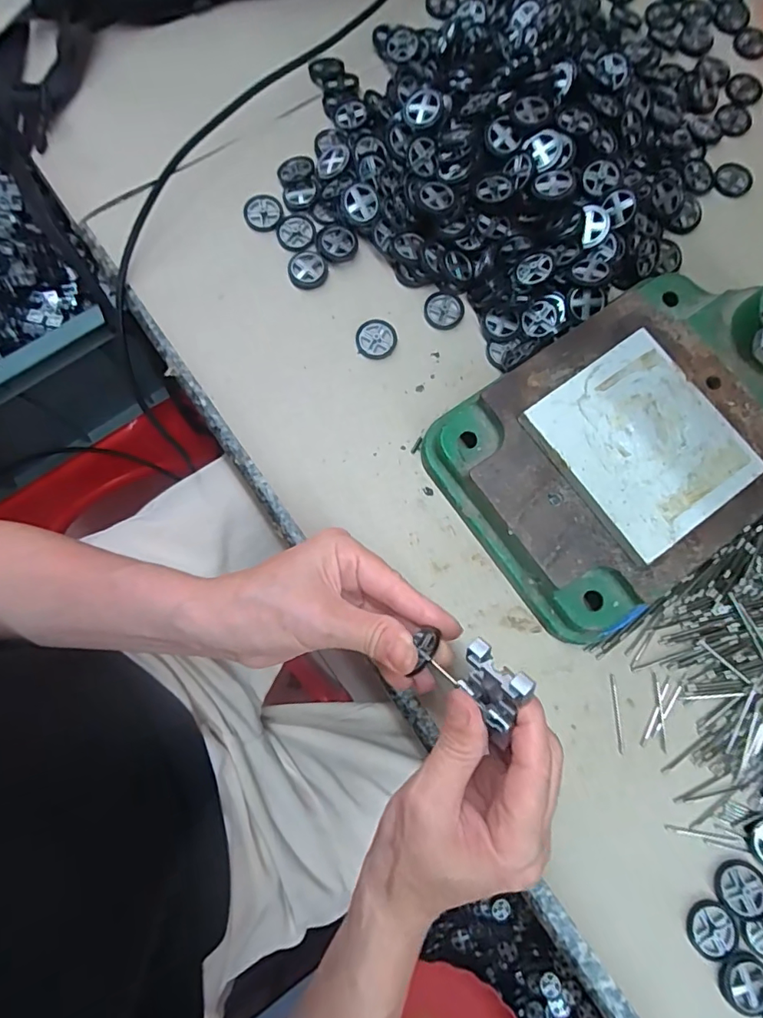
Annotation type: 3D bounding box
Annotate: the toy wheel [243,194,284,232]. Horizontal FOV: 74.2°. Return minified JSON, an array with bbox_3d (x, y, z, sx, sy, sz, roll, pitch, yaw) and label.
[{"bbox_3d":[-0.085,-0.214,0.365,0.027,0.005,0.026,0,78,-1],"label":"toy wheel"}]

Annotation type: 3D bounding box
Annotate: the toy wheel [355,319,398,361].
[{"bbox_3d":[-0.003,-0.116,0.347,0.028,0.005,0.026,0,78,-1],"label":"toy wheel"}]

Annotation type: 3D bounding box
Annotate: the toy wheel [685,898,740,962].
[{"bbox_3d":[0.183,0.233,0.278,0.027,0.004,0.026,0,78,-1],"label":"toy wheel"}]

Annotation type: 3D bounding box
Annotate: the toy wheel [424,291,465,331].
[{"bbox_3d":[0.044,-0.140,0.353,0.027,0.004,0.027,0,78,-1],"label":"toy wheel"}]

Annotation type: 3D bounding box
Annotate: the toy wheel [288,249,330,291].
[{"bbox_3d":[-0.052,-0.168,0.355,0.026,0.005,0.028,0,78,-1],"label":"toy wheel"}]

